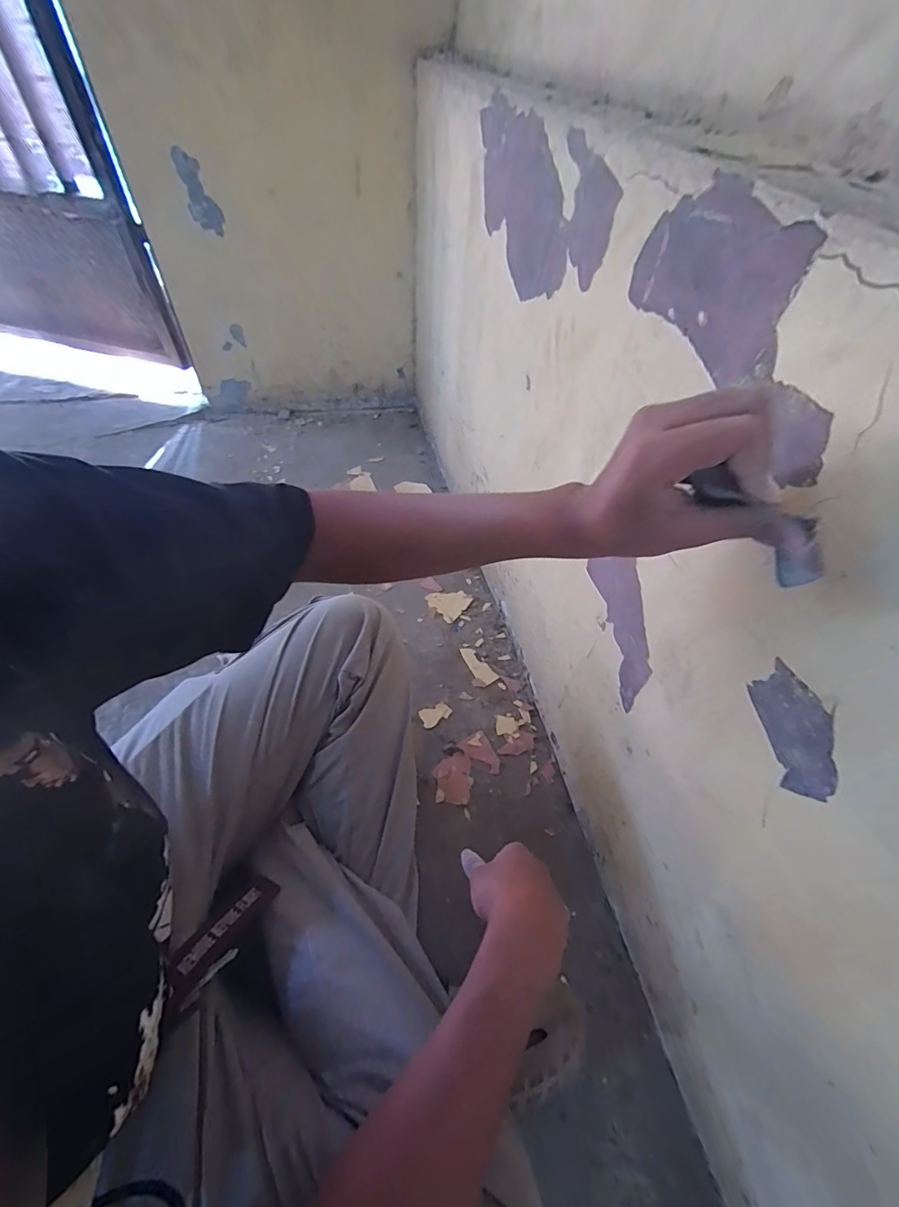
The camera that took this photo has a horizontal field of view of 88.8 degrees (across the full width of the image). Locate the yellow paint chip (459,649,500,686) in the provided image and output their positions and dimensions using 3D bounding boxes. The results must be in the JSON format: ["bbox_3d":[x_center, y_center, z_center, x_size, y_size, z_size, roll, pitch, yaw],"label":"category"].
[{"bbox_3d":[0.050,0.112,0.832,0.033,0.004,0.086,-29,60,-25],"label":"yellow paint chip"}]

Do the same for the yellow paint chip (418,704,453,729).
[{"bbox_3d":[-0.022,0.186,0.768,0.051,0.005,0.036,-16,55,-16],"label":"yellow paint chip"}]

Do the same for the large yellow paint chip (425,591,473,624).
[{"bbox_3d":[-0.004,-0.005,0.932,0.081,0.005,0.082,33,56,19],"label":"large yellow paint chip"}]

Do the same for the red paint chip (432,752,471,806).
[{"bbox_3d":[0.004,0.268,0.706,0.054,0.006,0.072,4,52,-2],"label":"red paint chip"}]

